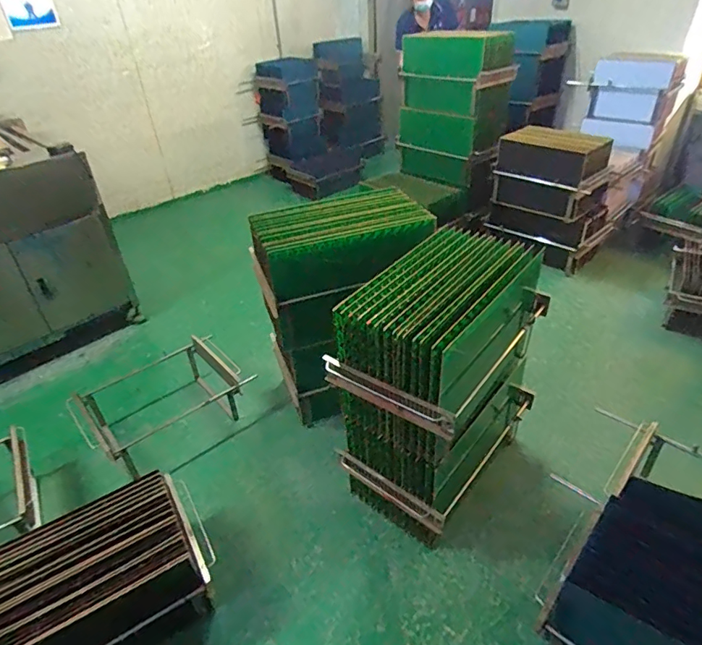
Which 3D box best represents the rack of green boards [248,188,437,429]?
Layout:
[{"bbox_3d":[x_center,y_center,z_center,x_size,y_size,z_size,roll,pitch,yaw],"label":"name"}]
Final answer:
[{"bbox_3d":[-0.013,-0.086,1.846,0.621,0.822,0.365,-15,37,-15],"label":"rack of green boards"}]

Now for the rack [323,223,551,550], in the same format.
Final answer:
[{"bbox_3d":[0.295,0.211,1.543,0.378,0.811,0.634,24,44,34],"label":"rack"}]

